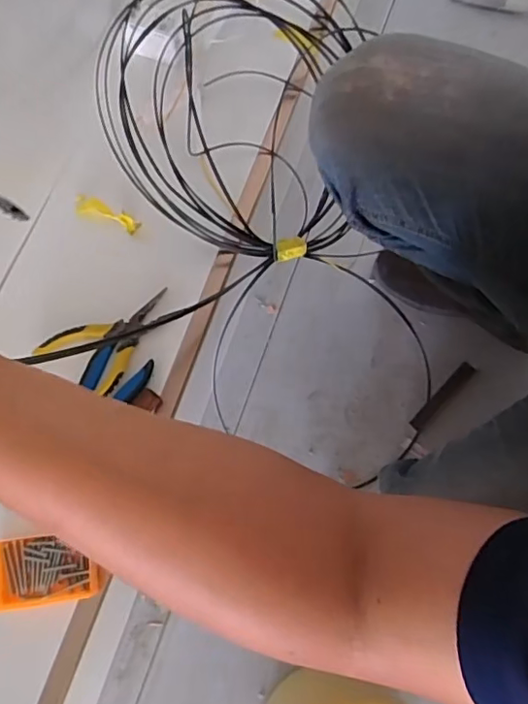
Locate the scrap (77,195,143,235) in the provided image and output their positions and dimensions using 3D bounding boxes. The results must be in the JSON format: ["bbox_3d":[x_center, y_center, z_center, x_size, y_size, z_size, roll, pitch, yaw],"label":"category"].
[{"bbox_3d":[-0.177,-0.158,0.629,0.080,0.017,0.025,18,74,4],"label":"scrap"}]

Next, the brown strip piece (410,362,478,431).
[{"bbox_3d":[0.249,0.061,0.763,0.119,0.005,0.020,-44,84,-8],"label":"brown strip piece"}]

